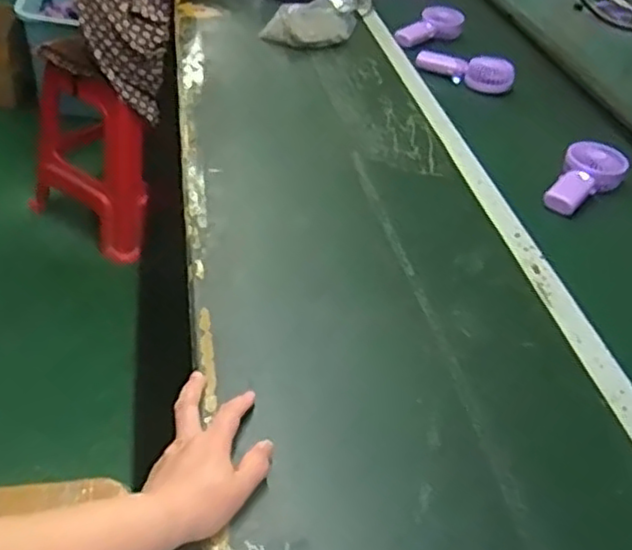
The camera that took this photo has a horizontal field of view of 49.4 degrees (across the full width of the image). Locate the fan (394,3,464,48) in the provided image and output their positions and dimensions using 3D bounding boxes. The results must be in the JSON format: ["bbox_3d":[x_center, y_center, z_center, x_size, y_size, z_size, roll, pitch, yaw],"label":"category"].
[{"bbox_3d":[0.231,-0.512,1.432,0.147,0.054,0.062,-24,46,-9],"label":"fan"}]

